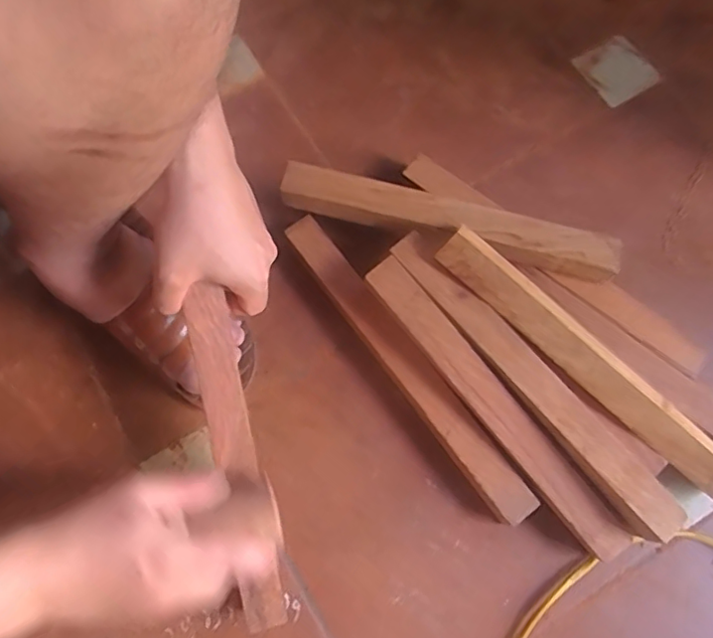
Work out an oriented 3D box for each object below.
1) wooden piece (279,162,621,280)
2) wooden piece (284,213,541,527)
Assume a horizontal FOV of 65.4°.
[{"bbox_3d":[0.086,-0.093,0.517,0.309,0.029,0.038,15,75,3],"label":"wooden piece"},{"bbox_3d":[0.042,0.039,0.509,0.034,0.042,0.329,-36,78,-10],"label":"wooden piece"}]

